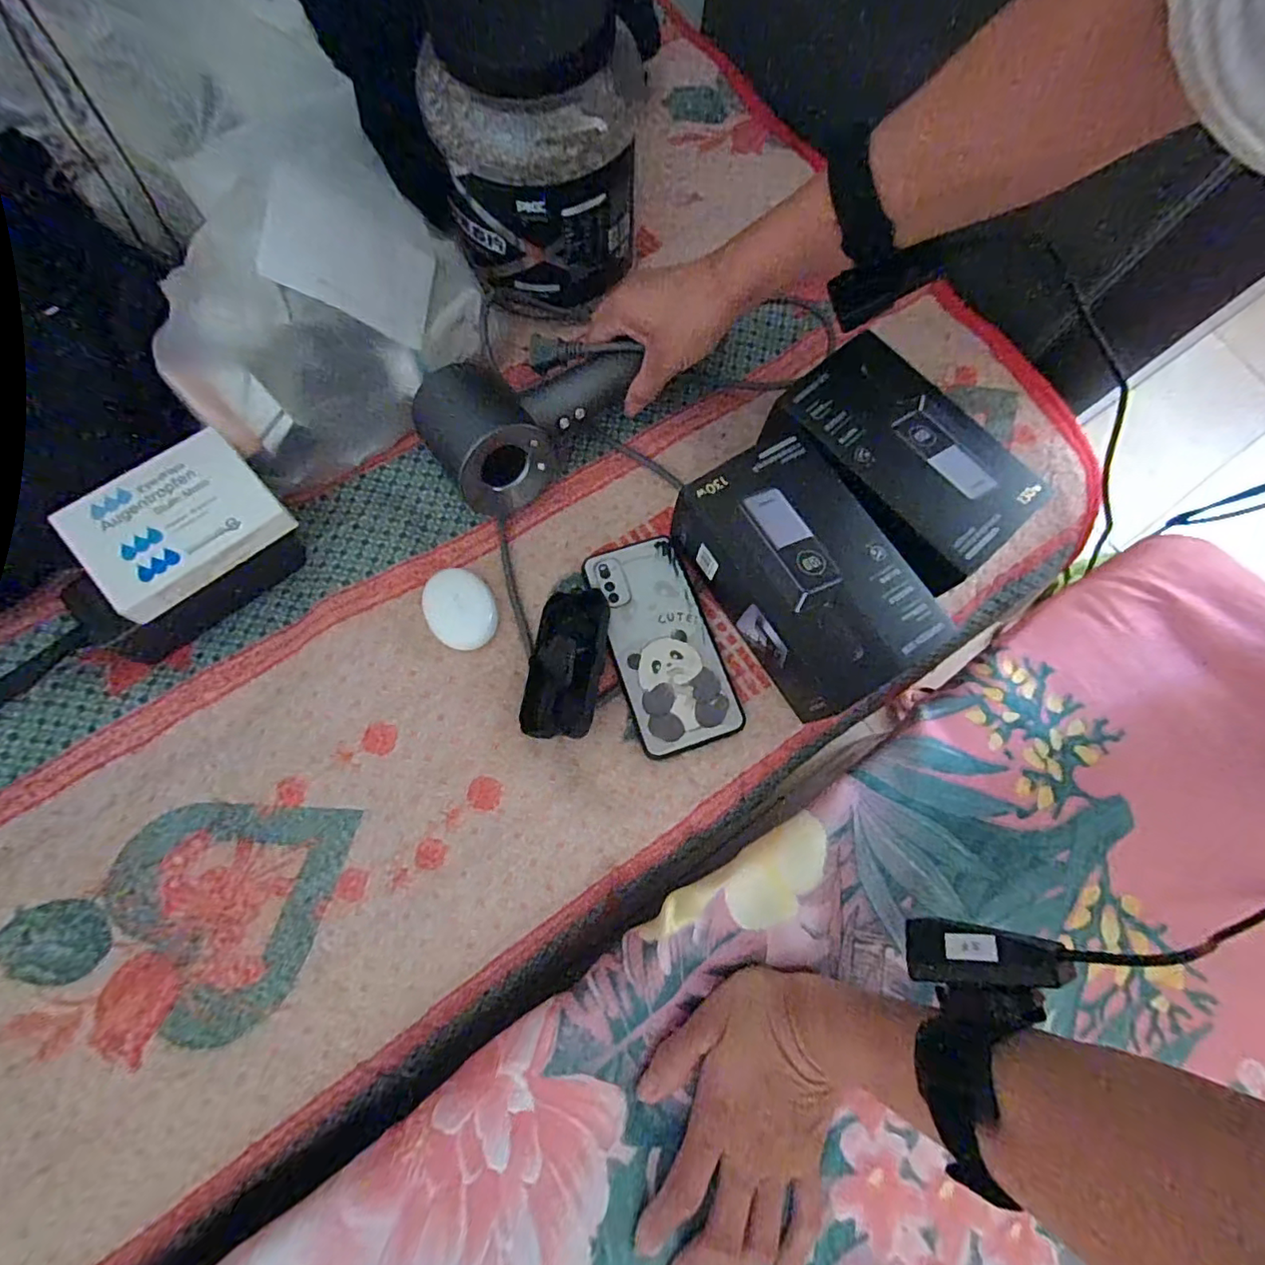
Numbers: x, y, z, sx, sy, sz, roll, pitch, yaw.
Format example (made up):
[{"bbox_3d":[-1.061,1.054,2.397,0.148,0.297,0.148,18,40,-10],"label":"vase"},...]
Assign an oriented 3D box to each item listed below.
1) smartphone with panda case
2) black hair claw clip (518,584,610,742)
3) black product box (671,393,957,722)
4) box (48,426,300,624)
[{"bbox_3d":[0.021,0.006,0.424,0.075,0.010,0.164,-16,76,-11],"label":"smartphone with panda case"},{"bbox_3d":[-0.046,0.021,0.403,0.048,0.023,0.108,10,73,-3],"label":"black hair claw clip"},{"bbox_3d":[0.110,-0.039,0.403,0.115,0.077,0.183,-30,80,-12],"label":"black product box"},{"bbox_3d":[-0.296,-0.072,0.367,0.110,0.020,0.088,-40,81,-15],"label":"box"}]

